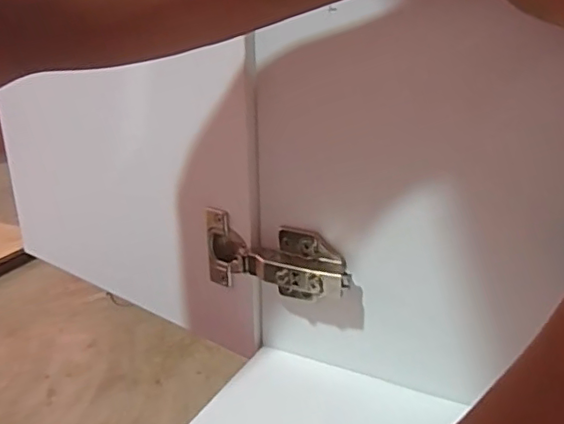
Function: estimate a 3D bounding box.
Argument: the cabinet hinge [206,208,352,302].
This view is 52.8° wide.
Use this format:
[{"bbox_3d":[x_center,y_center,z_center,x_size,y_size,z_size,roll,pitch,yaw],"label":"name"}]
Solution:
[{"bbox_3d":[-0.008,0.037,0.408,0.118,0.055,0.028,15,26,35],"label":"cabinet hinge"}]

